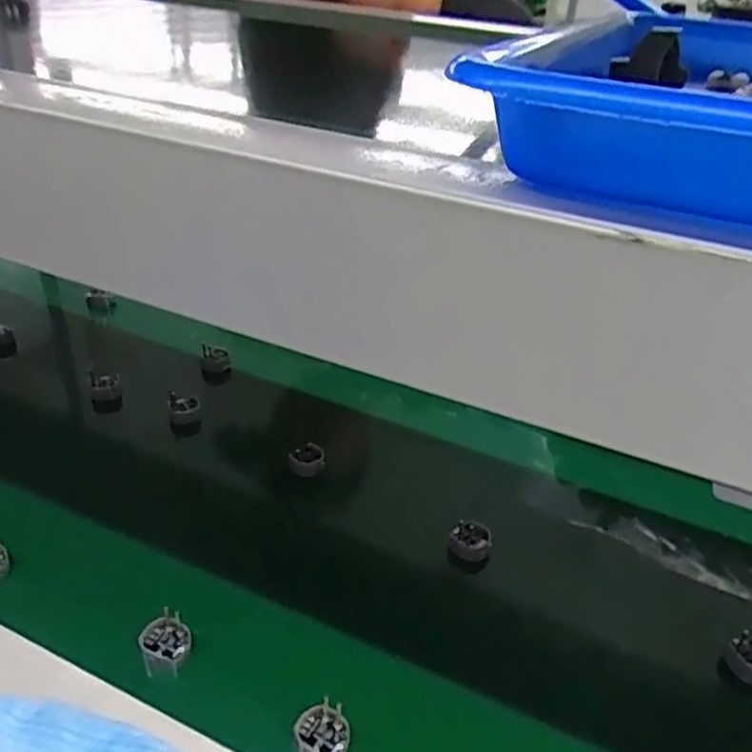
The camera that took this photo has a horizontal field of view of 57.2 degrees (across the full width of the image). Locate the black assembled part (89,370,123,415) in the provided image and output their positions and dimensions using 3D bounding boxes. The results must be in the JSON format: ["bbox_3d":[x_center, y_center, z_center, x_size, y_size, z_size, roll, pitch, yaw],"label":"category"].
[{"bbox_3d":[-0.245,0.015,0.627,0.026,0.040,0.019,-12,37,-22],"label":"black assembled part"}]

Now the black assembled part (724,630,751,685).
[{"bbox_3d":[0.232,0.174,0.425,0.021,0.018,0.026,-27,44,-38],"label":"black assembled part"}]

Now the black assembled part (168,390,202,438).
[{"bbox_3d":[-0.165,0.036,0.601,0.025,0.032,0.036,-7,35,-16],"label":"black assembled part"}]

